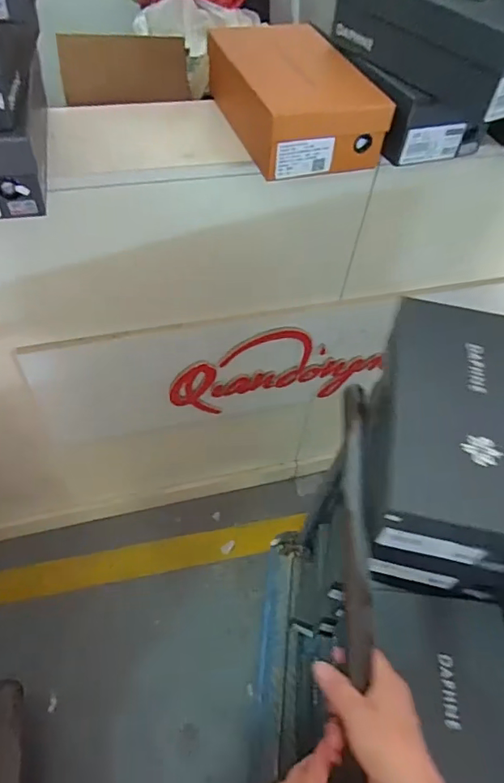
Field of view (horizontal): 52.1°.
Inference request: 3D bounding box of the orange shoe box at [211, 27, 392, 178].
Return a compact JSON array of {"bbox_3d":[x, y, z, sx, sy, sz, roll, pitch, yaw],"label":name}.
[{"bbox_3d":[0.061,-0.425,0.741,0.173,0.090,0.255,-13,56,-12],"label":"orange shoe box"}]

